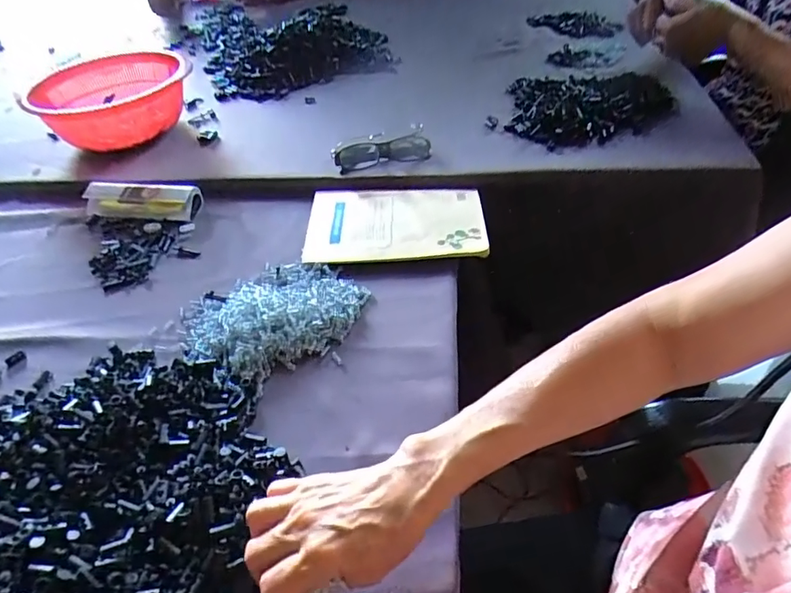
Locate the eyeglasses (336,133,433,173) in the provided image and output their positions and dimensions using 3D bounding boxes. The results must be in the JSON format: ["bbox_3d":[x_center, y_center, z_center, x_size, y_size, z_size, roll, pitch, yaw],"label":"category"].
[{"bbox_3d":[-0.016,-0.188,0.681,0.128,0.030,0.047,-10,45,-2],"label":"eyeglasses"}]

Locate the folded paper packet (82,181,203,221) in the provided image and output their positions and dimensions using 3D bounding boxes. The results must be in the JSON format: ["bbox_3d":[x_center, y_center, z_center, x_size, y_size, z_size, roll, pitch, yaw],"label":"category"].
[{"bbox_3d":[-0.337,-0.129,0.683,0.153,0.028,0.052,5,46,13],"label":"folded paper packet"}]

